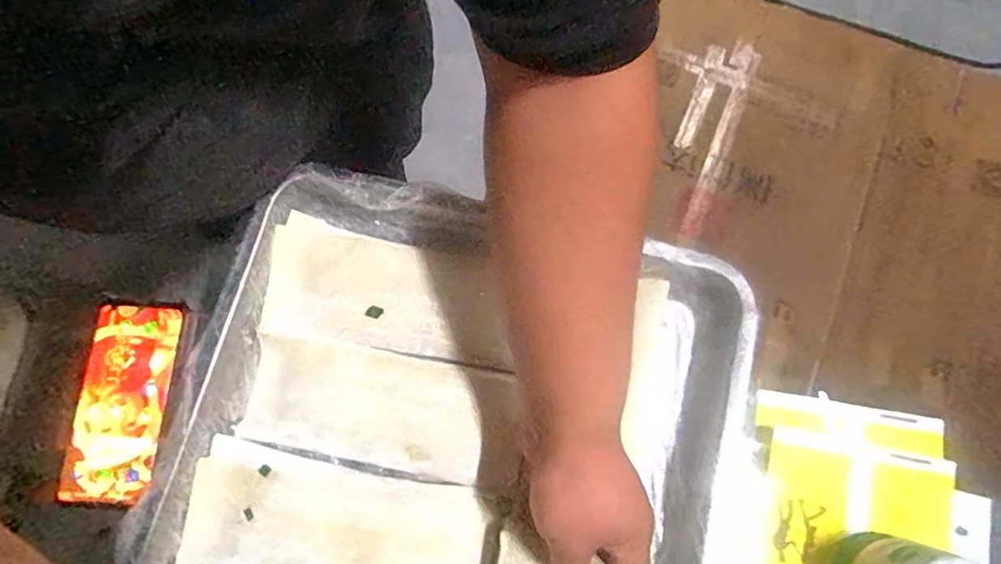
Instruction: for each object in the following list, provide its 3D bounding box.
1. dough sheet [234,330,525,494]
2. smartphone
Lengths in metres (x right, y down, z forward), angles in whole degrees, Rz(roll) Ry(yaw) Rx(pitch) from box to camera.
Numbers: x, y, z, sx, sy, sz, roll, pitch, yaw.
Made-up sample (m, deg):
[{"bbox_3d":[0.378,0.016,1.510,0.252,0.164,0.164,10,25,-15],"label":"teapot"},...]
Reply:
[{"bbox_3d":[-0.091,0.092,0.437,0.217,0.019,0.084,12,77,4],"label":"dough sheet"},{"bbox_3d":[-0.301,0.094,0.465,0.075,0.005,0.155,2,76,2],"label":"smartphone"}]

